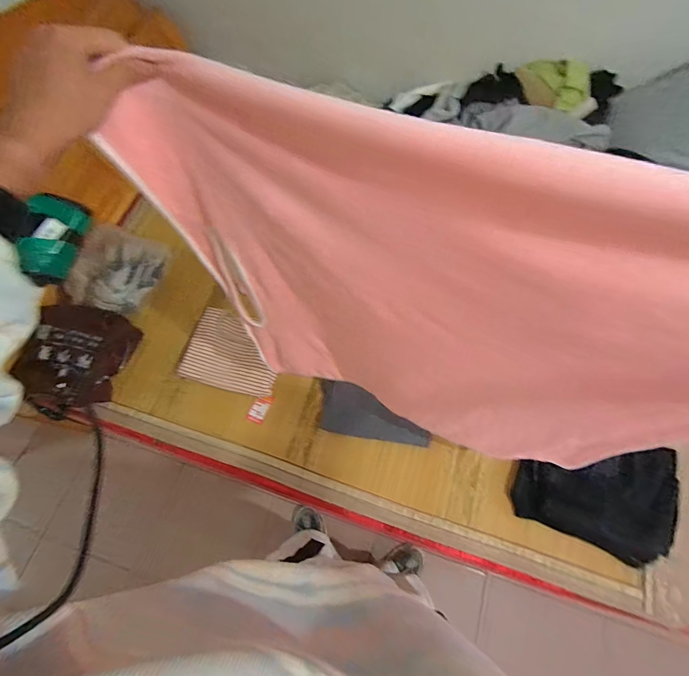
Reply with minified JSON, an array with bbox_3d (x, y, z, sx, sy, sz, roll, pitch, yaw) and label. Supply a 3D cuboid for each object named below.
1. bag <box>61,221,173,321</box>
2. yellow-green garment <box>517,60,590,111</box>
[{"bbox_3d":[-0.728,-0.223,1.230,0.252,0.097,0.288,21,68,-8],"label":"bag"},{"bbox_3d":[0.661,-0.813,1.228,0.233,0.077,0.128,26,71,12],"label":"yellow-green garment"}]

